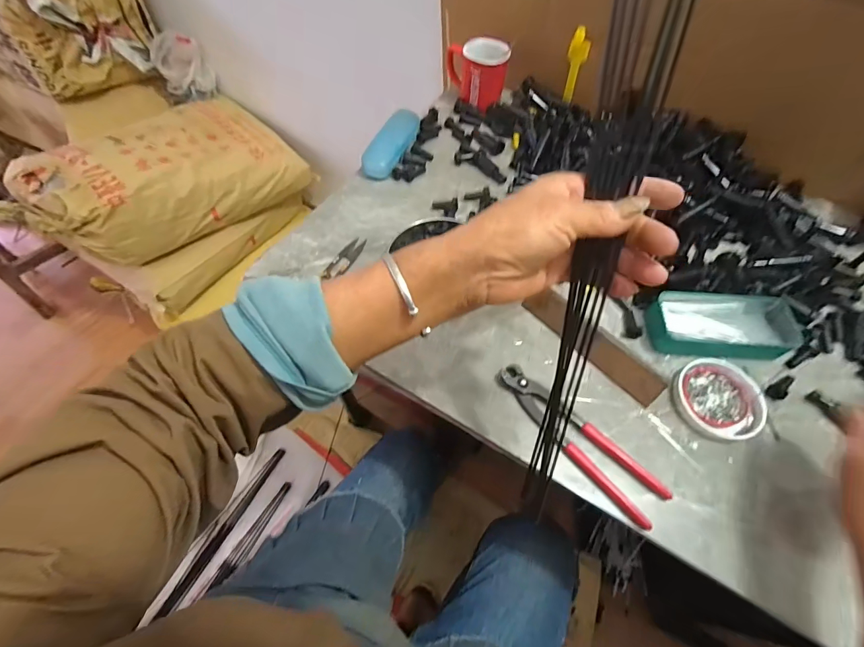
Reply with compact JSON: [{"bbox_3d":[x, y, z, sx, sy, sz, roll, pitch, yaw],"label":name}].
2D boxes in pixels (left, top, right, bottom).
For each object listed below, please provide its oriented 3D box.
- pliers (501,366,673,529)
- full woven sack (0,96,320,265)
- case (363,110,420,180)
[{"bbox_3d":[0.152,0.113,0.412,0.048,0.016,0.194,-35,66,-20],"label":"pliers"},{"bbox_3d":[-0.696,-0.412,1.057,0.630,0.234,0.322,-37,67,-21],"label":"full woven sack"},{"bbox_3d":[-0.061,-0.290,0.633,0.049,0.035,0.146,21,61,11],"label":"case"}]

